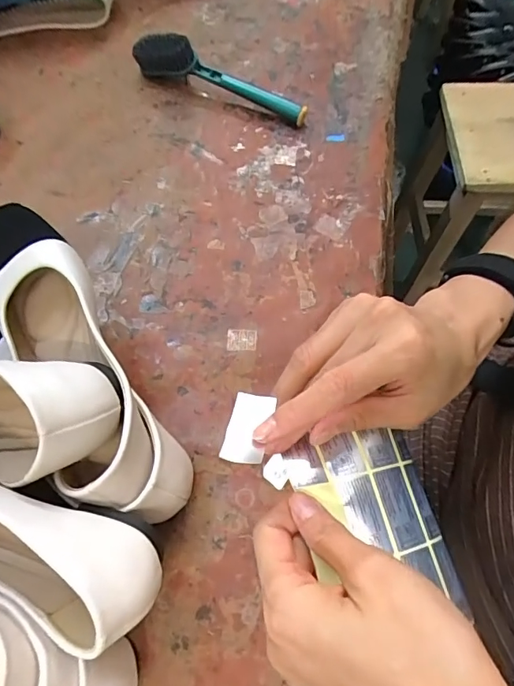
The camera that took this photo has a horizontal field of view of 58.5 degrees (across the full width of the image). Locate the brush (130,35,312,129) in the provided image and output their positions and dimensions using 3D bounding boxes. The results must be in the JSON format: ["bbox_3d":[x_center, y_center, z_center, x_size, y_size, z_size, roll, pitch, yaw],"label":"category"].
[{"bbox_3d":[-0.046,-0.296,0.508,0.215,0.053,0.032,28,69,12],"label":"brush"}]

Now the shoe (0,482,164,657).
[{"bbox_3d":[-0.174,0.107,0.280,0.238,0.072,0.066,20,68,9],"label":"shoe"}]

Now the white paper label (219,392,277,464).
[{"bbox_3d":[-0.004,0.041,0.223,0.019,0.004,0.037,12,51,6],"label":"white paper label"}]

